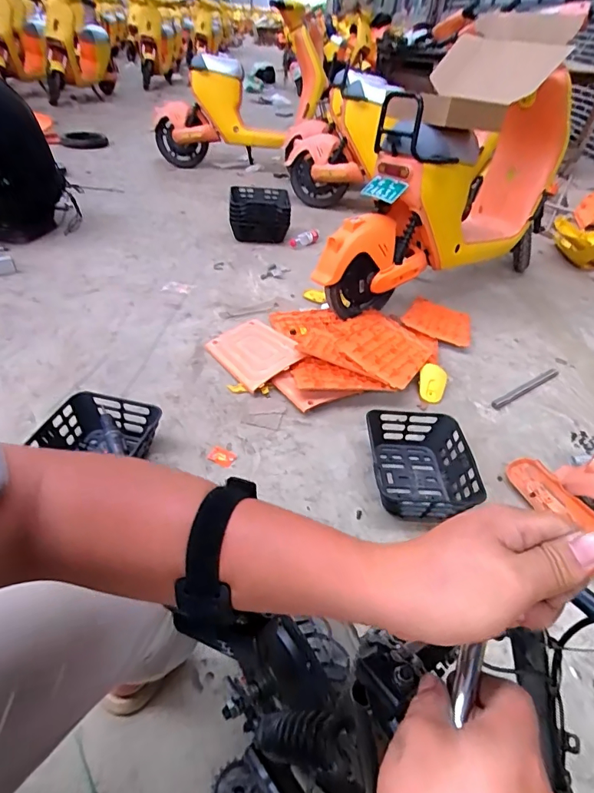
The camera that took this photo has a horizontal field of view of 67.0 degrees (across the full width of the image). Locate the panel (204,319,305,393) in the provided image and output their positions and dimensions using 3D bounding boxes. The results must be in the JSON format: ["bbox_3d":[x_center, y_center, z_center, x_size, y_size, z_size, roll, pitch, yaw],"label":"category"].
[{"bbox_3d":[-0.142,-0.160,1.524,0.229,0.032,0.316,-33,50,-18],"label":"panel"}]

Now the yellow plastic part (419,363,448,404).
[{"bbox_3d":[0.448,-0.047,1.488,0.100,0.018,0.161,34,60,-3],"label":"yellow plastic part"}]

